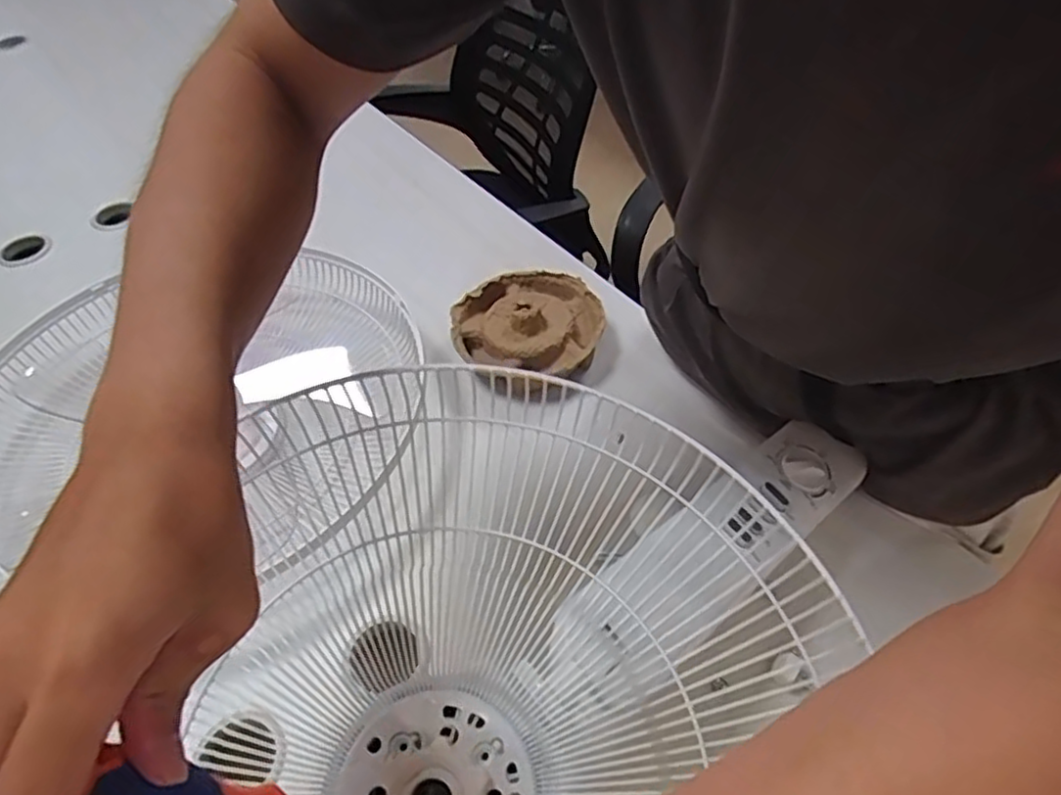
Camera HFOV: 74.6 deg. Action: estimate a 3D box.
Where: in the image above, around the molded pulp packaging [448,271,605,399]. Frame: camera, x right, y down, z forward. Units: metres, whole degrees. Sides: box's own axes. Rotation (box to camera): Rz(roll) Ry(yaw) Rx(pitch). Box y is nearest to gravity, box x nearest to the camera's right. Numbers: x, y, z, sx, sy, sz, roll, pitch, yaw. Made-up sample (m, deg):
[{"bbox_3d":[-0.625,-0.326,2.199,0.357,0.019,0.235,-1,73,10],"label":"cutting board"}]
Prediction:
[{"bbox_3d":[0.002,-0.073,0.762,0.150,0.058,0.156,-2,49,2],"label":"molded pulp packaging"}]

